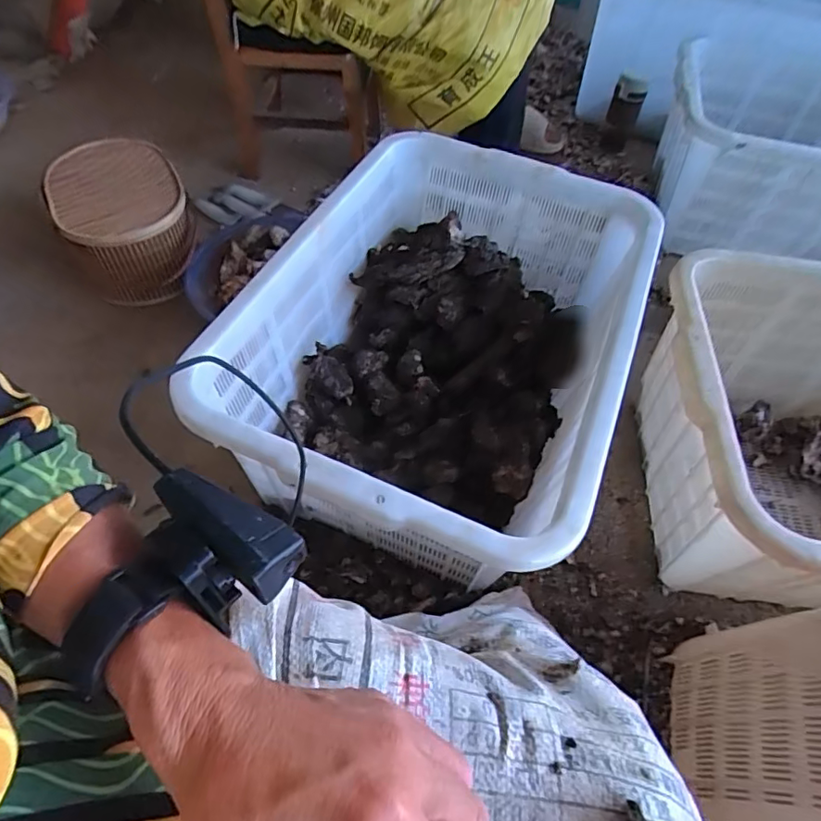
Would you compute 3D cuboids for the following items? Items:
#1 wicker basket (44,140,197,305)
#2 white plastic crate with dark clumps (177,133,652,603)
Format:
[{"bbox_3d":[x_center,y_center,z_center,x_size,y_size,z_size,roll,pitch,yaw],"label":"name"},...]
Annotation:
[{"bbox_3d":[-0.498,-0.327,0.969,0.207,0.171,0.265,-22,59,-17],"label":"wicker basket"},{"bbox_3d":[0.057,-0.097,0.752,0.445,0.217,0.617,24,57,13],"label":"white plastic crate with dark clumps"}]

